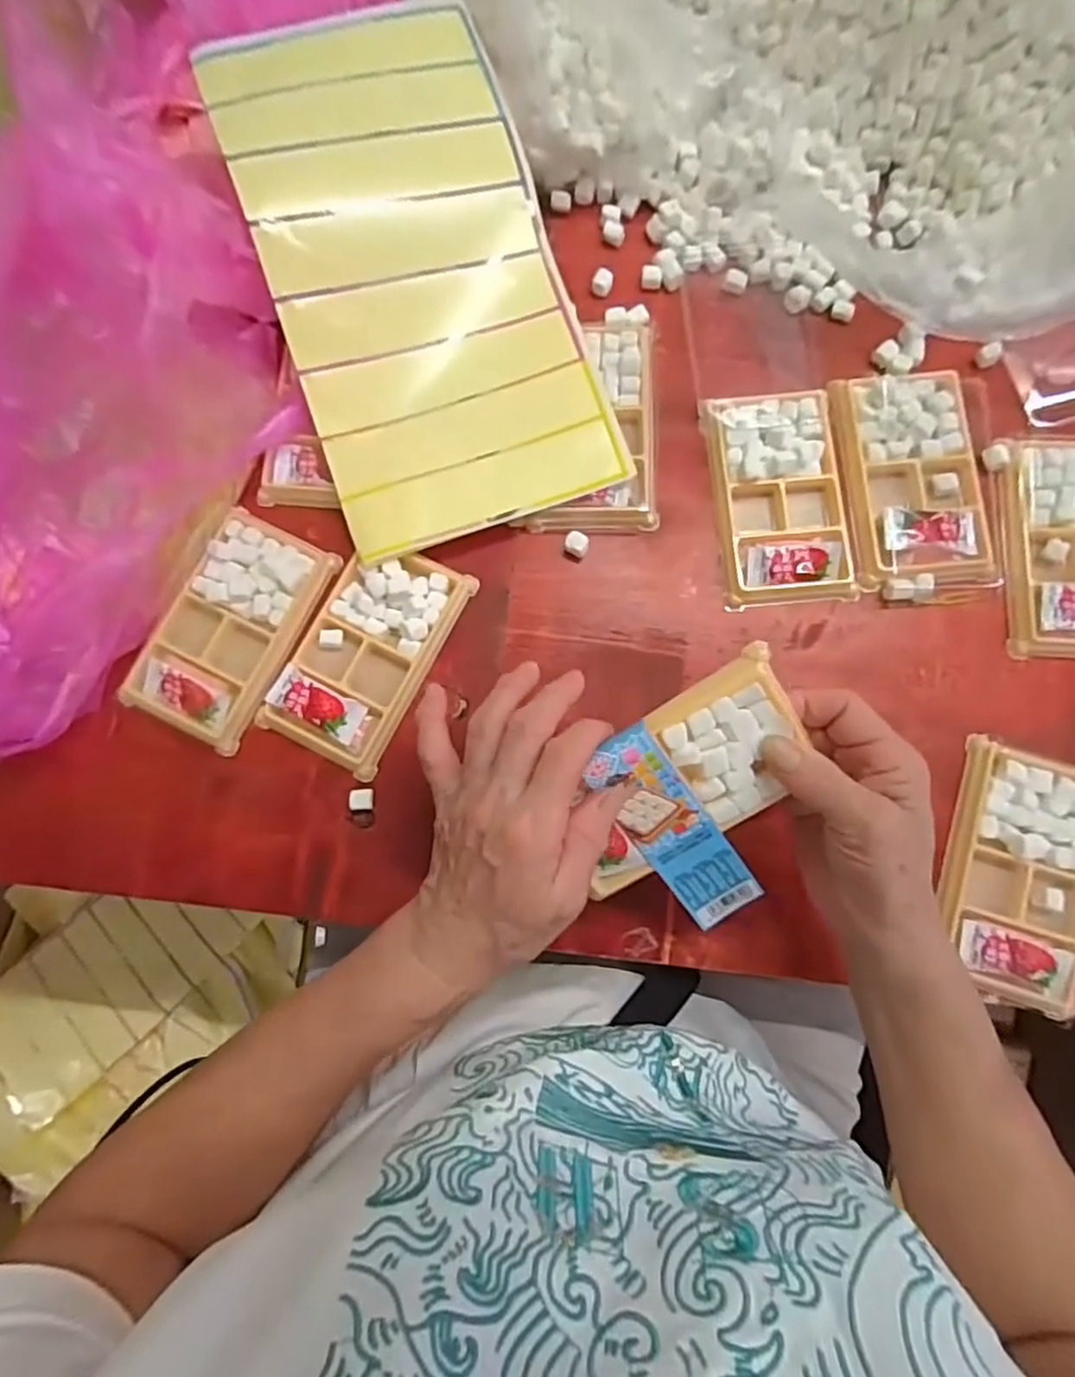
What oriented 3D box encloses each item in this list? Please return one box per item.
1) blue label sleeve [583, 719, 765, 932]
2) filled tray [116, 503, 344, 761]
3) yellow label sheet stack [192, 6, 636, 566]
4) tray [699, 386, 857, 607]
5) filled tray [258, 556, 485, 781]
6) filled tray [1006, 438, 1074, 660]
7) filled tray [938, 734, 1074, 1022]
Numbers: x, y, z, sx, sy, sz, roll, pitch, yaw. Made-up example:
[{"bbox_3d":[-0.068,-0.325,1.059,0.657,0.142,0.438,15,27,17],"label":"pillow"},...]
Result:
[{"bbox_3d":[0.068,0.071,0.333,0.037,0.005,0.117,-34,109,12],"label":"blue label sleeve"},{"bbox_3d":[-0.187,-0.037,0.416,0.078,0.016,0.136,27,84,7],"label":"filled tray"},{"bbox_3d":[-0.073,-0.255,0.415,0.175,0.029,0.319,-18,92,-6],"label":"yellow label sheet stack"},{"bbox_3d":[0.150,-0.120,0.416,0.079,0.013,0.133,-7,81,2],"label":"tray"},{"bbox_3d":[-0.104,-0.022,0.410,0.076,0.015,0.133,25,84,6],"label":"filled tray"},{"bbox_3d":[0.325,-0.086,0.405,0.078,0.011,0.136,3,82,3],"label":"filled tray"},{"bbox_3d":[0.274,0.105,0.377,0.081,0.016,0.138,16,83,5],"label":"filled tray"}]

